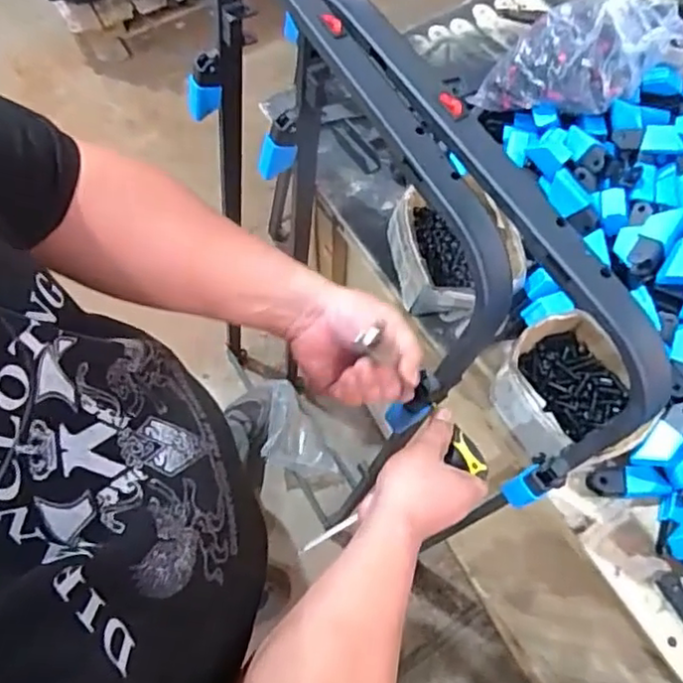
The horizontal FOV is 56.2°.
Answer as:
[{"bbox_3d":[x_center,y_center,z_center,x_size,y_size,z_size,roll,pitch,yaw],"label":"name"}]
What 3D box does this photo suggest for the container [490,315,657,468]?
[{"bbox_3d":[0.263,0.060,0.727,0.161,0.071,0.175,-1,69,-1],"label":"container"}]

